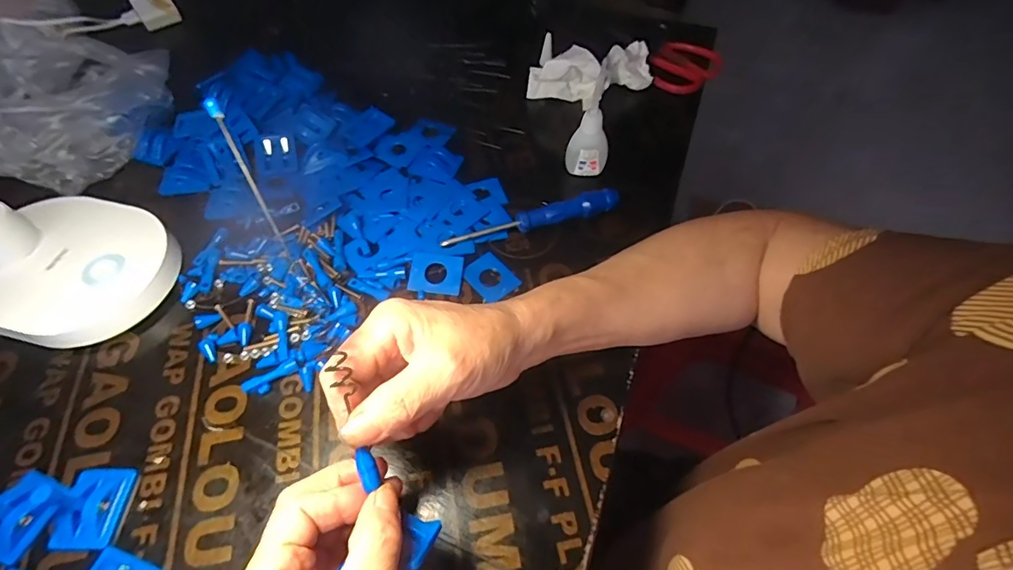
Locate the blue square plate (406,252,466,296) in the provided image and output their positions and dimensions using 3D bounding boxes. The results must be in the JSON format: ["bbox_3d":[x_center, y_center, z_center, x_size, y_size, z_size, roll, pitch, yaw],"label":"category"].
[{"bbox_3d":[-0.056,-0.010,0.386,0.041,0.005,0.031,5,57,3],"label":"blue square plate"}]

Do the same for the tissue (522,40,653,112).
[{"bbox_3d":[0.089,-0.211,0.485,0.126,0.055,0.050,-14,58,-9],"label":"tissue"}]

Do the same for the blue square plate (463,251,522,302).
[{"bbox_3d":[-0.012,-0.006,0.390,0.031,0.004,0.040,-35,64,-20],"label":"blue square plate"}]

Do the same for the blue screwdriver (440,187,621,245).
[{"bbox_3d":[0.022,-0.053,0.408,0.148,0.020,0.017,-16,58,-10],"label":"blue screwdriver"}]

